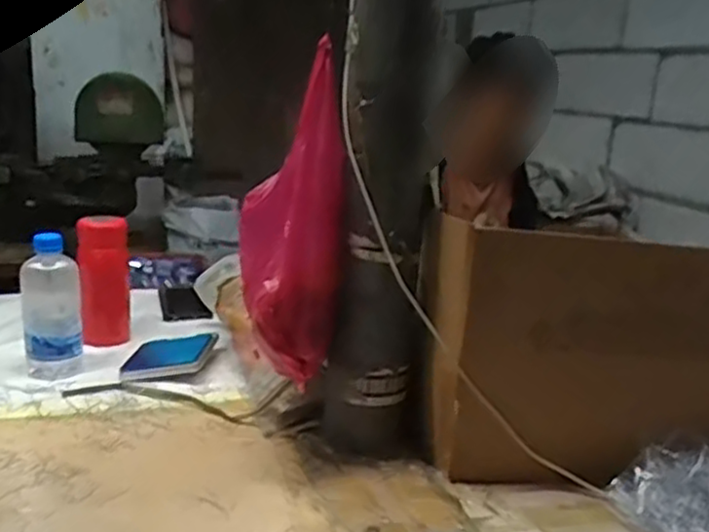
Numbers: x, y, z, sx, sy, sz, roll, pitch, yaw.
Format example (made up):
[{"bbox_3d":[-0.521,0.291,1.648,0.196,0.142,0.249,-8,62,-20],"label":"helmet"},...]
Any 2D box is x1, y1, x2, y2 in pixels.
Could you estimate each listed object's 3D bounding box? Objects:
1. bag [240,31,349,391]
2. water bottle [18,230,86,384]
[{"bbox_3d":[-0.058,-0.044,0.696,0.103,0.272,0.097,3,14,-2],"label":"bag"},{"bbox_3d":[-0.370,0.048,0.893,0.072,0.164,0.059,-1,16,-23],"label":"water bottle"}]

